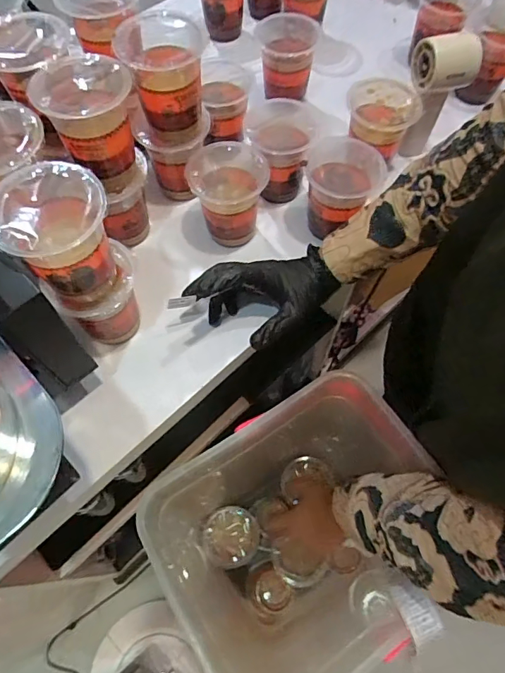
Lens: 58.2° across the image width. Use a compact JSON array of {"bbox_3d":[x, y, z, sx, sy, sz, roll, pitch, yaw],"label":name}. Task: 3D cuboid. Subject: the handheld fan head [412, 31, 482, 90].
[{"bbox_3d":[0.232,-0.324,0.537,0.065,0.049,0.054,-14,65,-7],"label":"handheld fan head"}]

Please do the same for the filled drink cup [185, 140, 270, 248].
[{"bbox_3d":[-0.028,-0.168,0.539,0.086,0.087,0.092,0,64,0],"label":"filled drink cup"}]

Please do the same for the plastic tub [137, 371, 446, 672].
[{"bbox_3d":[0.072,0.289,0.653,0.317,0.397,0.274,-30,68,-14],"label":"plastic tub"}]

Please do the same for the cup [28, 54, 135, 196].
[{"bbox_3d":[-0.157,-0.209,0.453,0.084,0.104,0.081,0,64,0],"label":"cup"}]

